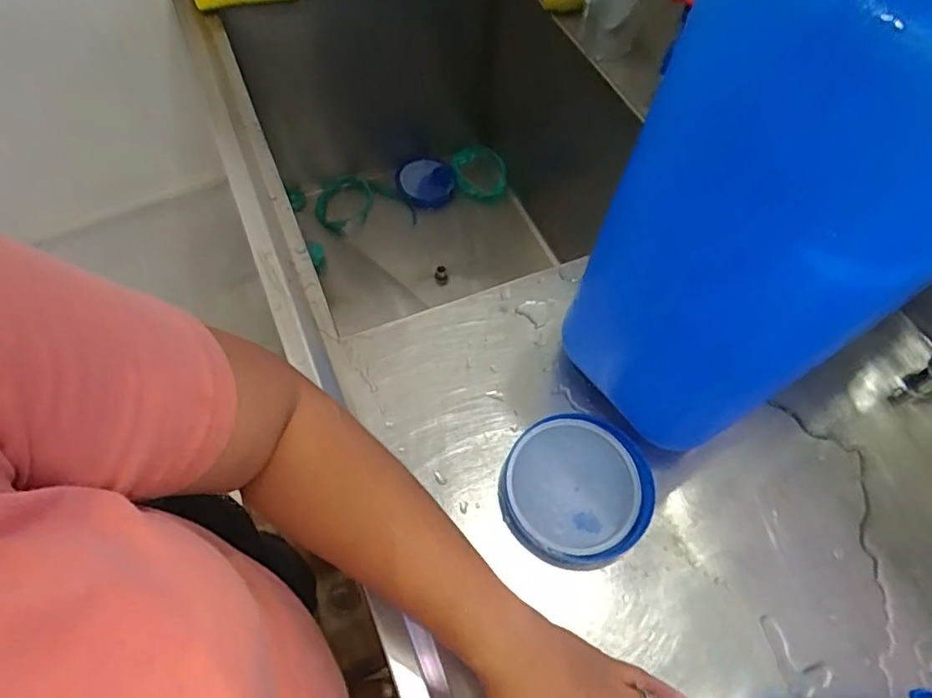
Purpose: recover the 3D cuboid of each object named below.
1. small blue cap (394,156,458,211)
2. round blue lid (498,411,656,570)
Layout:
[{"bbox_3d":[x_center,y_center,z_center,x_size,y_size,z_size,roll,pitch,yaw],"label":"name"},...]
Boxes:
[{"bbox_3d":[-0.076,-0.334,1.149,0.118,0.035,0.115,-23,90,-22],"label":"small blue cap"},{"bbox_3d":[0.094,0.115,0.477,0.124,0.021,0.118,1,60,-2],"label":"round blue lid"}]

